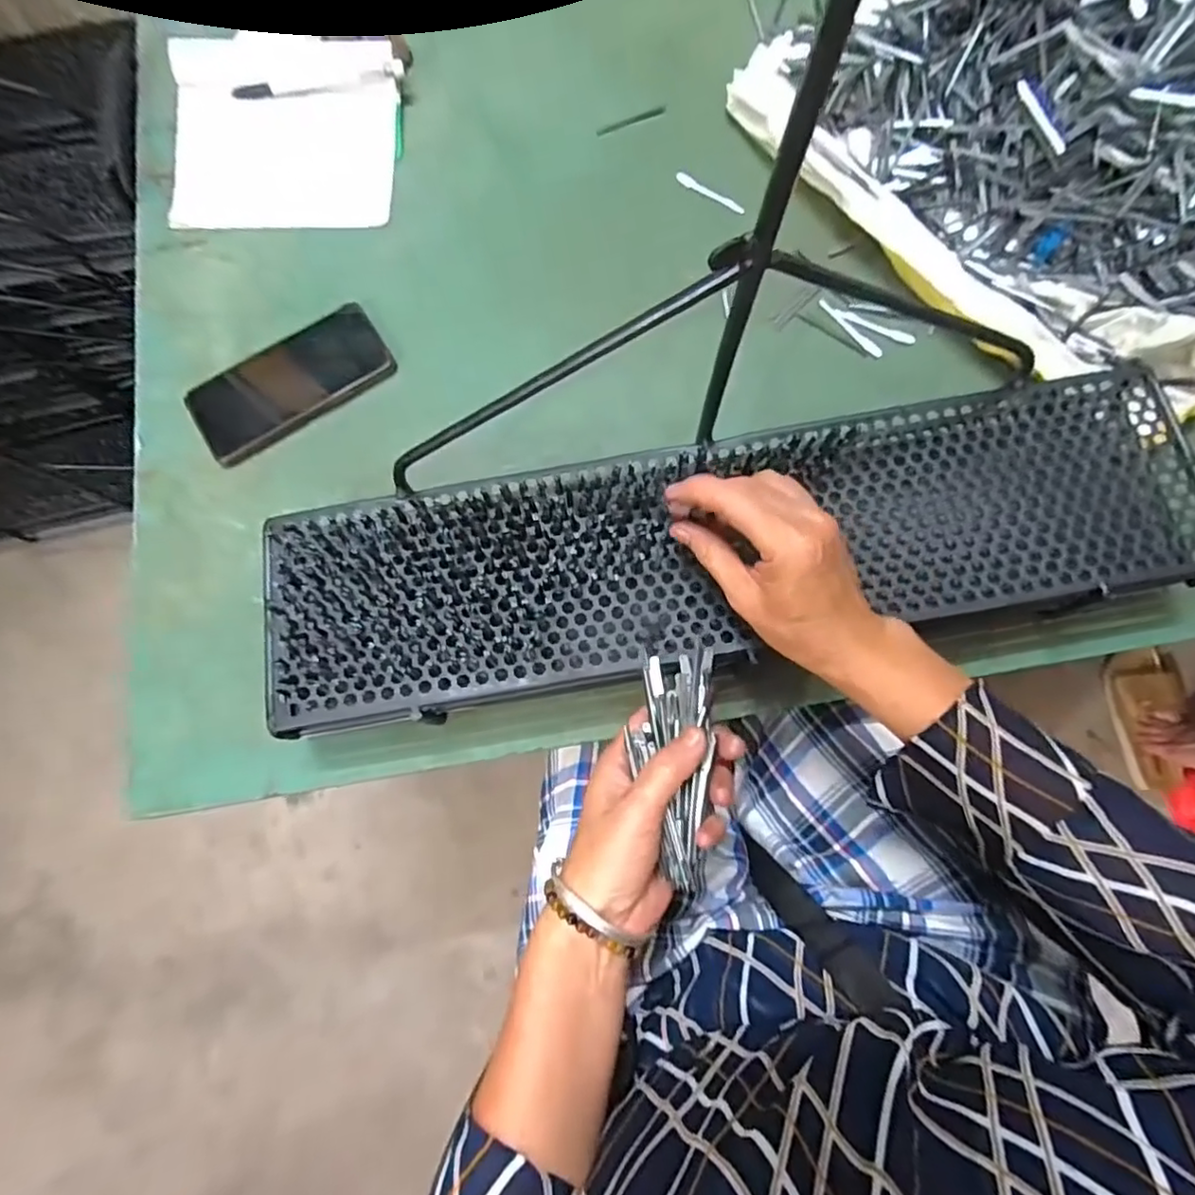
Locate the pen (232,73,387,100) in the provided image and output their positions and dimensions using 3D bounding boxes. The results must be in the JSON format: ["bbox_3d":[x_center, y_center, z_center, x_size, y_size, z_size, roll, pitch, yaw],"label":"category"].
[{"bbox_3d":[-0.262,-0.466,0.559,0.138,0.013,0.013,-6,76,0],"label":"pen"}]

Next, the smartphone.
[{"bbox_3d":[-0.250,-0.176,0.499,0.160,0.015,0.072,-34,78,-7],"label":"smartphone"}]

